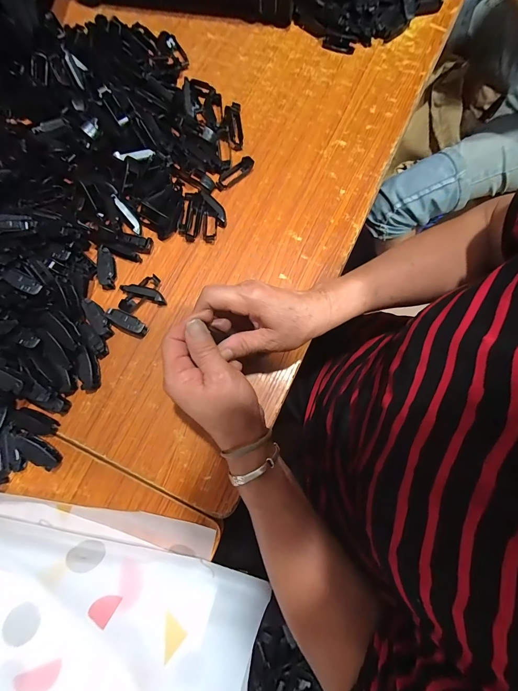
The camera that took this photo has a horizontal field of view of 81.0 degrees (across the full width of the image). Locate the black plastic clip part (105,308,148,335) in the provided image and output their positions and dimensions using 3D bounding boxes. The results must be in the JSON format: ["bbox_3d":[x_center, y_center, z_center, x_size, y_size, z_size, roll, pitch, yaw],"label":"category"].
[{"bbox_3d":[-0.153,-0.028,0.354,0.050,0.017,0.017,26,78,5],"label":"black plastic clip part"}]

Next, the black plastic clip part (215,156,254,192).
[{"bbox_3d":[-0.033,-0.227,0.401,0.059,0.012,0.019,-35,80,-8],"label":"black plastic clip part"}]

